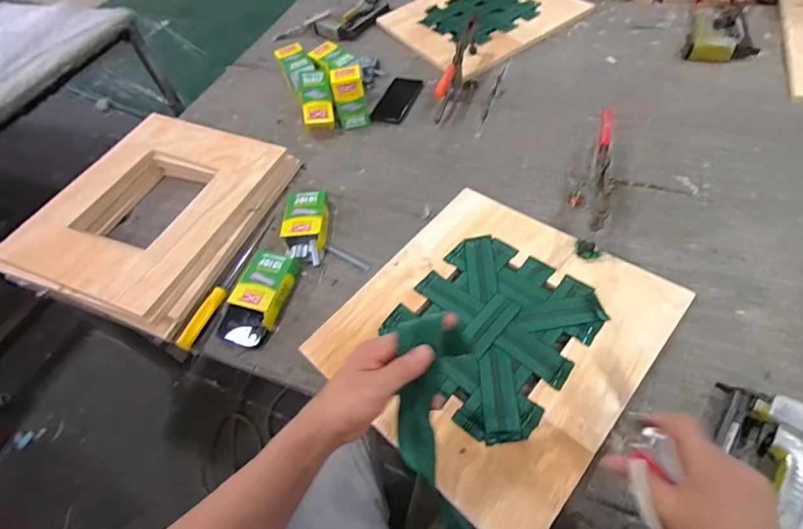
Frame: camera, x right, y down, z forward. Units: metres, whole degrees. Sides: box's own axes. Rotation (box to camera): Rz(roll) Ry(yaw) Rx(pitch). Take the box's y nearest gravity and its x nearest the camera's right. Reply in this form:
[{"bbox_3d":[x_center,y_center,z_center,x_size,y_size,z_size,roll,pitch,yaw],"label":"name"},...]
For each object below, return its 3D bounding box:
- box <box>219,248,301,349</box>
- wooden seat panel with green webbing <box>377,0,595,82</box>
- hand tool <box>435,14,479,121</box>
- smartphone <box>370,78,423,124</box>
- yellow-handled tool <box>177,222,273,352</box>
[{"bbox_3d":[-0.240,0.054,0.743,0.088,0.033,0.169,7,57,16],"label":"box"},{"bbox_3d":[0.225,-0.692,1.215,0.466,0.025,0.398,-34,56,-13],"label":"wooden seat panel with green webbing"},{"bbox_3d":[0.123,-0.441,0.993,0.022,0.105,0.241,14,59,21],"label":"hand tool"},{"bbox_3d":[-0.008,-0.389,1.048,0.081,0.011,0.168,12,58,19],"label":"smartphone"},{"bbox_3d":[-0.306,0.022,0.778,0.032,0.024,0.277,10,58,18],"label":"yellow-handled tool"}]

